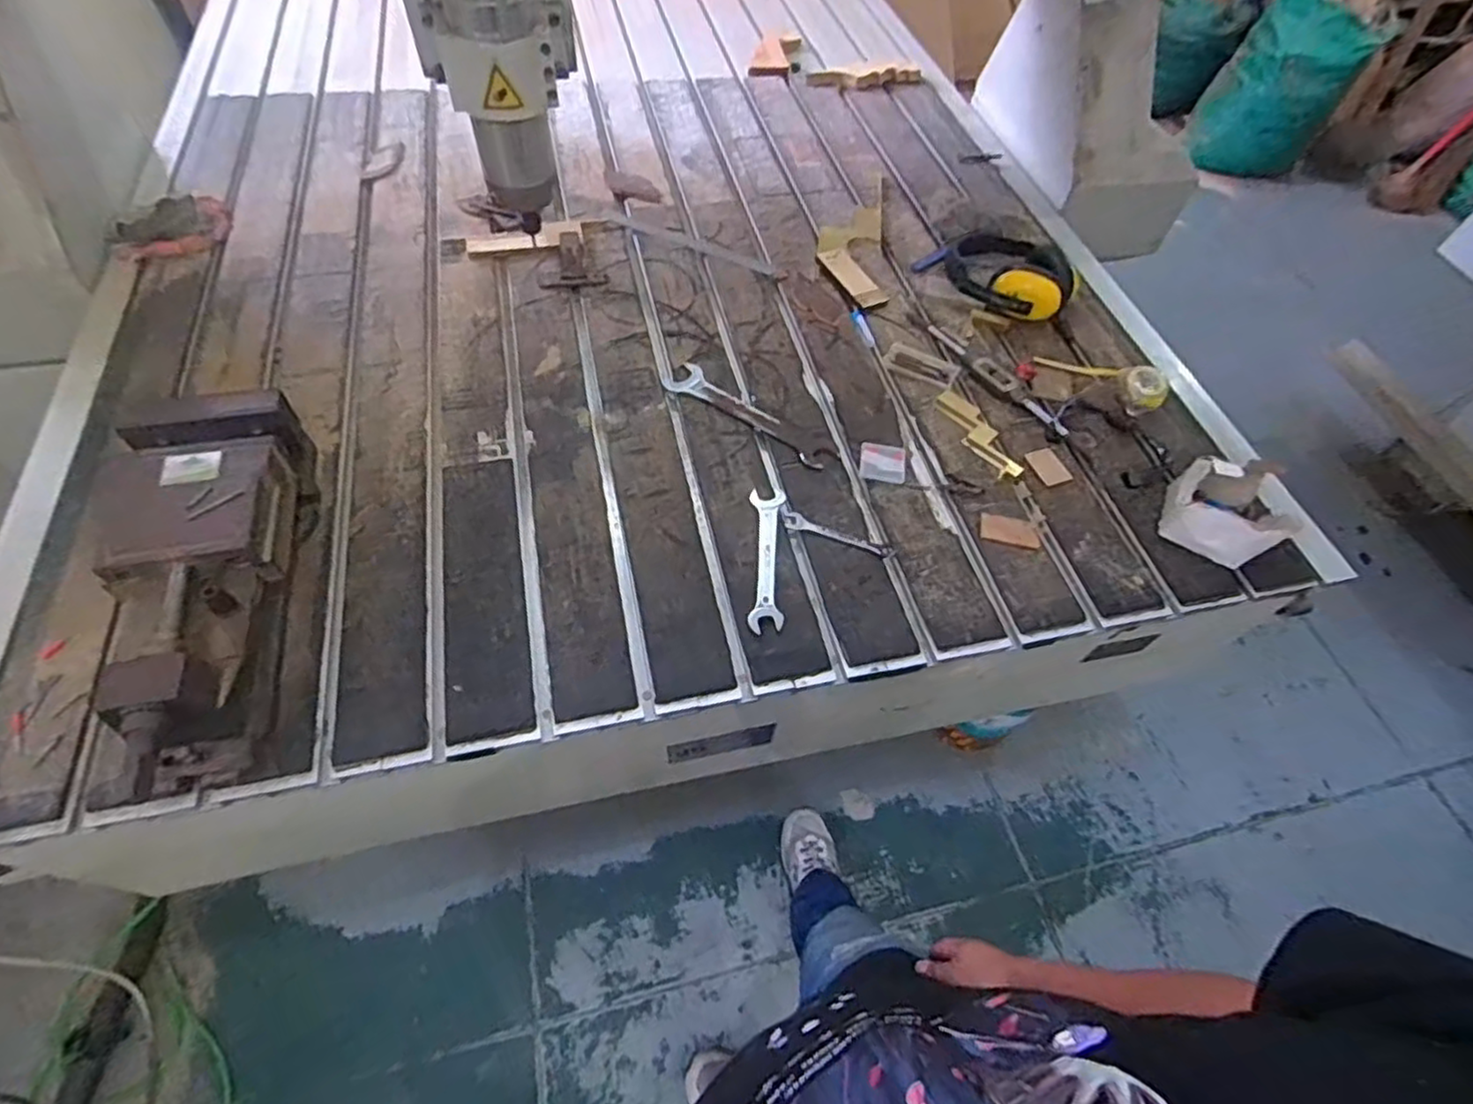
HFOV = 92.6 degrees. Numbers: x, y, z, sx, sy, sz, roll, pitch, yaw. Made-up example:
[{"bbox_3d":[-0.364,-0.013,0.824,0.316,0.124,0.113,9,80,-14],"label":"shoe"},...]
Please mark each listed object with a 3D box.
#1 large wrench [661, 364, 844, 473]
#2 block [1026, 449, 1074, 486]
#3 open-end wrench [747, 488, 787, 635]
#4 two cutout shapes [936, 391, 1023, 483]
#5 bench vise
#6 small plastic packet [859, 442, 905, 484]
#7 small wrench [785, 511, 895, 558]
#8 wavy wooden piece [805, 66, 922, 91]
[{"bbox_3d":[0.015,-0.176,0.911,0.246,0.005,0.050,35,61,18],"label":"large wrench"},{"bbox_3d":[0.401,-0.110,0.901,0.043,0.005,0.056,-11,58,-11],"label":"block"},{"bbox_3d":[0.035,0.003,0.797,0.038,0.012,0.193,3,57,-2],"label":"open-end wrench"},{"bbox_3d":[0.314,-0.155,0.911,0.046,0.005,0.151,-17,60,-14],"label":"two cutout shapes"},{"bbox_3d":[-0.516,0.023,0.682,0.146,0.108,0.394,-10,58,-10],"label":"bench vise"},{"bbox_3d":[0.184,-0.114,0.886,0.055,0.011,0.059,10,57,3],"label":"small plastic packet"},{"bbox_3d":[0.121,-0.021,0.818,0.129,0.008,0.026,19,58,8],"label":"small wrench"},{"bbox_3d":[0.266,-0.977,1.451,0.236,0.025,0.051,-2,57,-5],"label":"wavy wooden piece"}]

